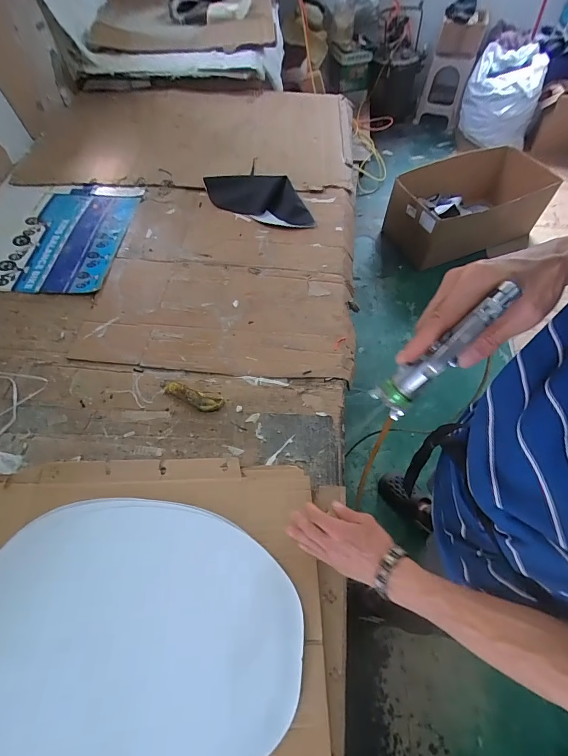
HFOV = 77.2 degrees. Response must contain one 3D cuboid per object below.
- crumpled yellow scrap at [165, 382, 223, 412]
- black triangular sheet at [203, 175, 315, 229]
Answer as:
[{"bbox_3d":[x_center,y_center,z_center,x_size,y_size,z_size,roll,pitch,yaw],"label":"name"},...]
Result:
[{"bbox_3d":[-0.201,0.040,0.774,0.137,0.020,0.043,18,58,10],"label":"crumpled yellow scrap"},{"bbox_3d":[-0.081,-0.575,1.130,0.390,0.036,0.169,22,79,9],"label":"black triangular sheet"}]

